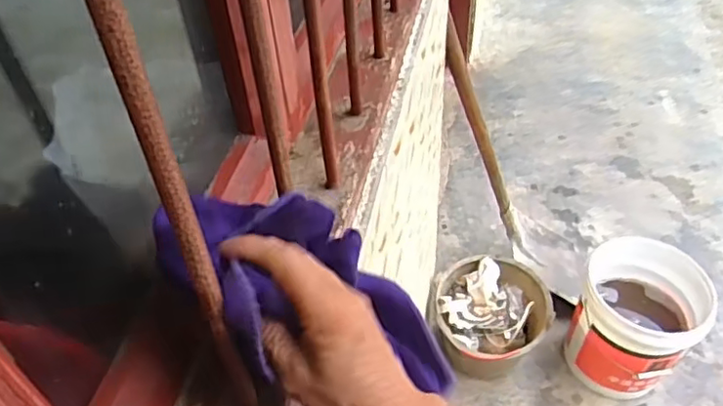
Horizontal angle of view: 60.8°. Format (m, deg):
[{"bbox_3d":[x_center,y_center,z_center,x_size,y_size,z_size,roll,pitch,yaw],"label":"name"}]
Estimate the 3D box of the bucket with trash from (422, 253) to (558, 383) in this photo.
[{"bbox_3d":[0.321,0.318,1.600,0.287,0.226,0.285,-2,45,2],"label":"bucket with trash"}]

